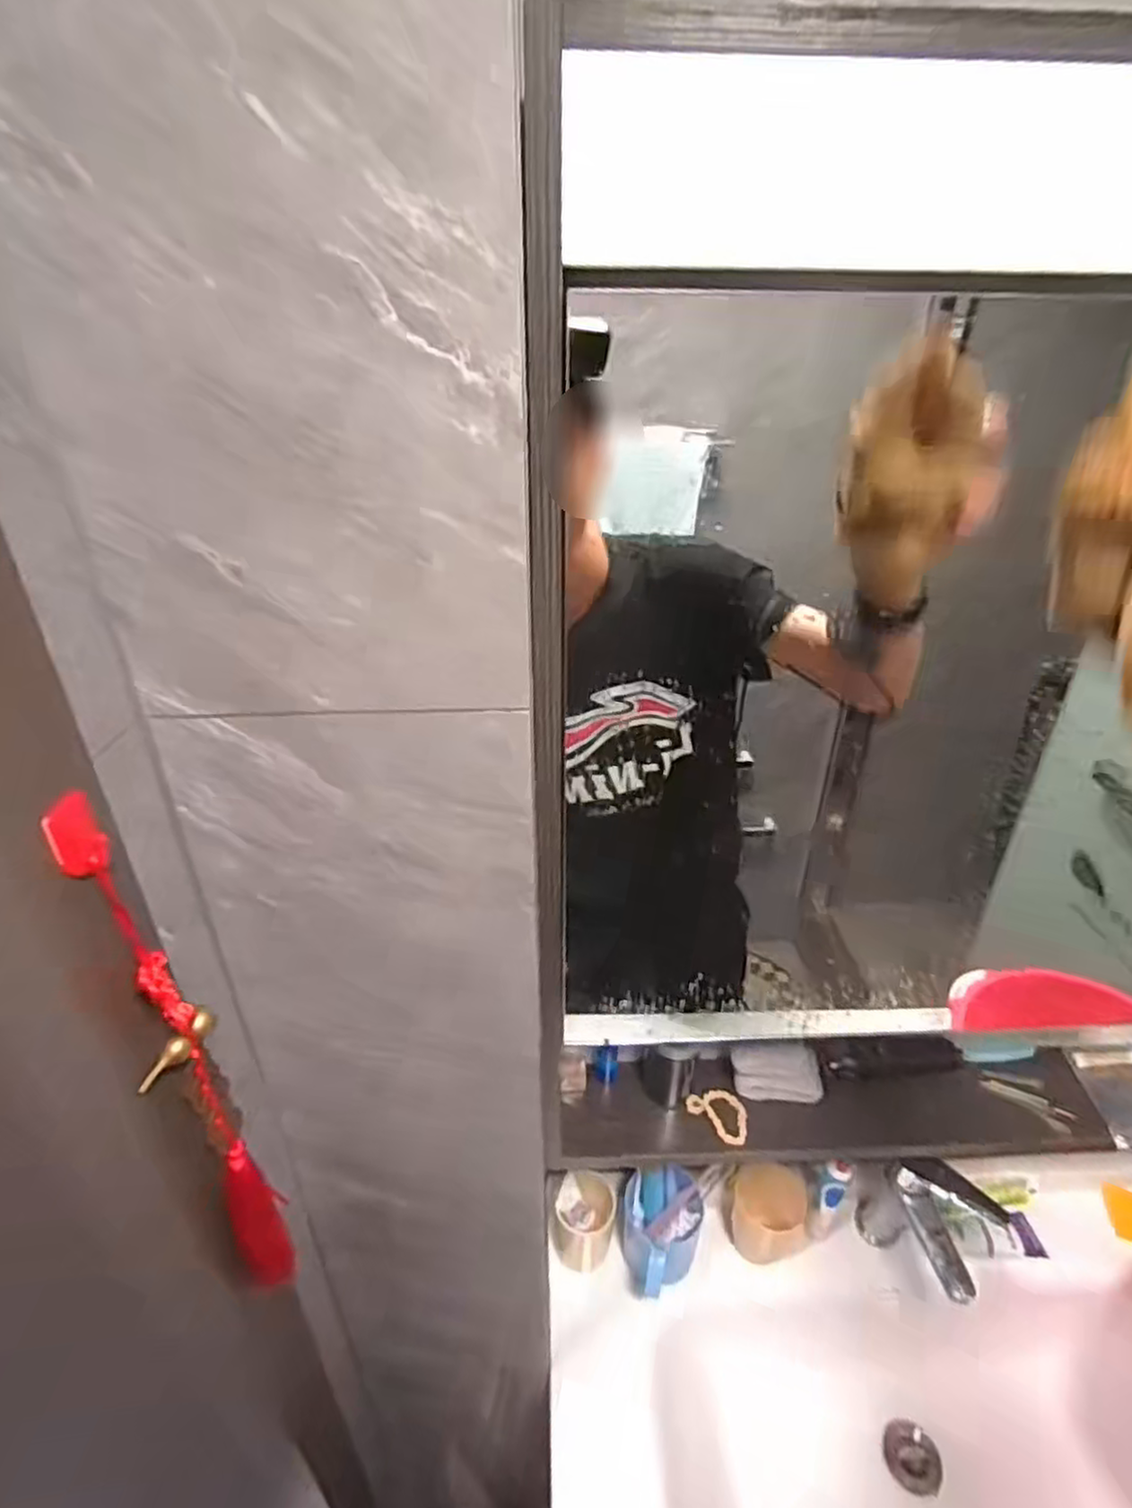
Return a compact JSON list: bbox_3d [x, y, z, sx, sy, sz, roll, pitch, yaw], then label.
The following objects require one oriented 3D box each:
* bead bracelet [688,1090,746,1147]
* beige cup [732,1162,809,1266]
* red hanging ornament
[{"bbox_3d":[0.154,0.355,0.693,0.060,0.011,0.041,25,38,35],"label":"bead bracelet"},{"bbox_3d":[0.234,0.533,0.815,0.084,0.085,0.086,15,33,22],"label":"beige cup"},{"bbox_3d":[-0.176,0.162,0.337,0.029,0.325,0.029,-18,35,-29],"label":"red hanging ornament"}]

